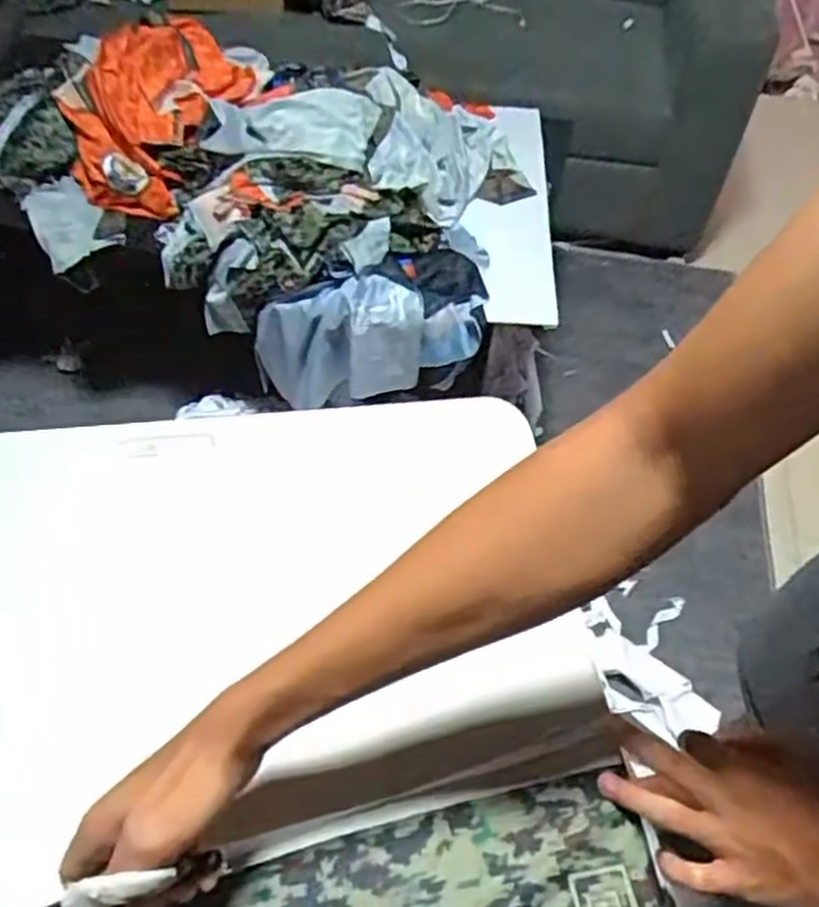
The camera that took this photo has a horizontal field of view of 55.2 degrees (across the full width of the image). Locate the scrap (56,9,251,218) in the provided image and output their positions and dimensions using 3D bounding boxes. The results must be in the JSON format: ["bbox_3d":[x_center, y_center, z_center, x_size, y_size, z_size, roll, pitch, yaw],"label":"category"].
[{"bbox_3d":[-0.416,-0.565,1.295,0.304,0.187,0.286,1,53,-2],"label":"scrap"}]

